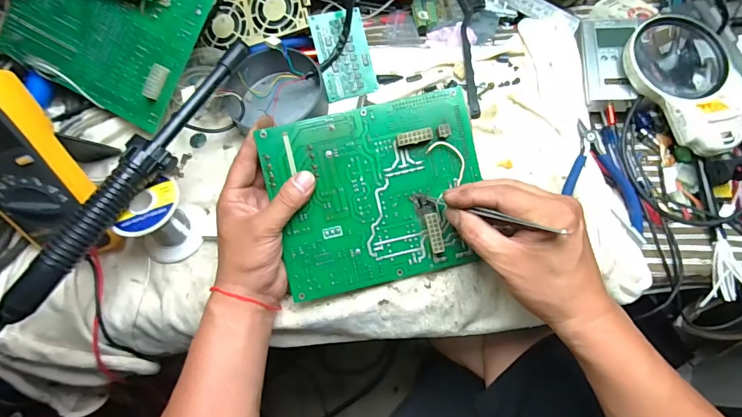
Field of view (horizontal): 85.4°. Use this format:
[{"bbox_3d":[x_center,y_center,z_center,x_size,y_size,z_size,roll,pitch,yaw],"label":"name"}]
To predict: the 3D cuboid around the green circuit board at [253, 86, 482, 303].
[{"bbox_3d":[0.008,-0.012,0.360,0.185,0.012,0.156,-14,92,-2],"label":"green circuit board"}]

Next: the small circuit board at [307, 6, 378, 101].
[{"bbox_3d":[-0.030,-0.177,0.462,0.060,0.010,0.096,-15,98,-10],"label":"small circuit board"}]

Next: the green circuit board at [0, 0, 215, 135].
[{"bbox_3d":[-0.291,-0.199,0.434,0.213,0.017,0.155,27,94,6],"label":"green circuit board"}]

